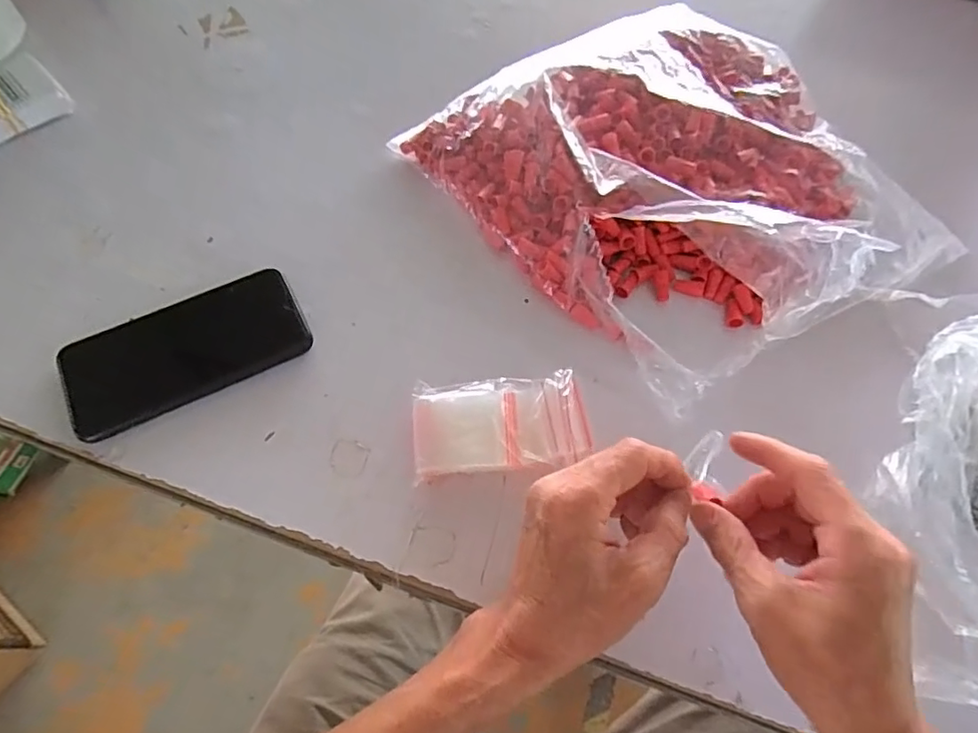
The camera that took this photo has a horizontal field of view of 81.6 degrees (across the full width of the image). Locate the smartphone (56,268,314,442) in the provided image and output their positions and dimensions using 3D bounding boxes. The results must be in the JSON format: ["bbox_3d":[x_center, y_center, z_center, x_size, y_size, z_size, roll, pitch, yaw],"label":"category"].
[{"bbox_3d":[-0.210,-0.012,0.394,0.158,0.015,0.074,-24,65,-15],"label":"smartphone"}]

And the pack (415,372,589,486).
[{"bbox_3d":[0.007,0.037,0.377,0.111,0.024,0.063,-4,62,-5],"label":"pack"}]

